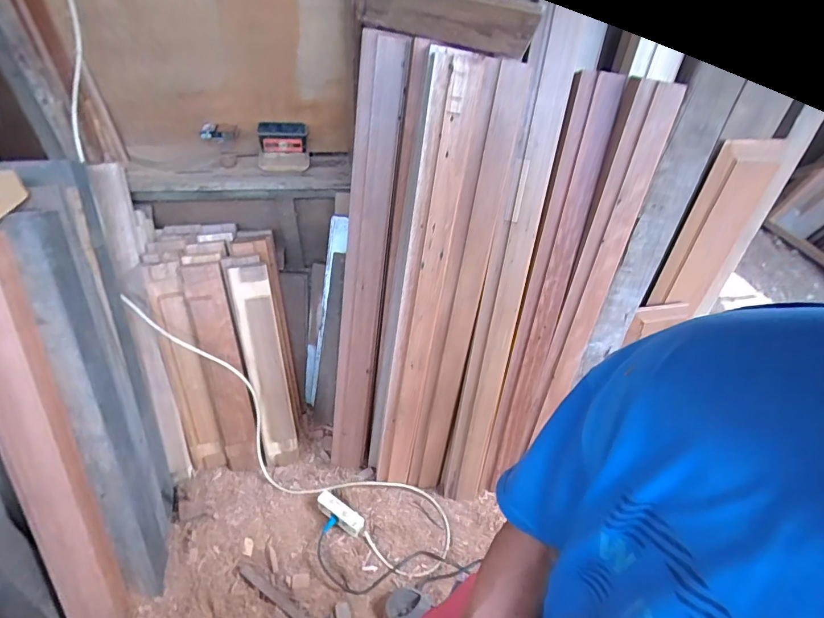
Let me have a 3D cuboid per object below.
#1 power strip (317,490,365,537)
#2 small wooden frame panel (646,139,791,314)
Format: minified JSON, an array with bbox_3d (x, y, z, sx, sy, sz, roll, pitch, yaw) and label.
[{"bbox_3d":[-0.218,0.619,1.260,0.163,0.031,0.055,27,48,19],"label":"power strip"},{"bbox_3d":[0.832,-0.215,1.138,0.247,0.465,0.024,-2,30,-21],"label":"small wooden frame panel"}]

